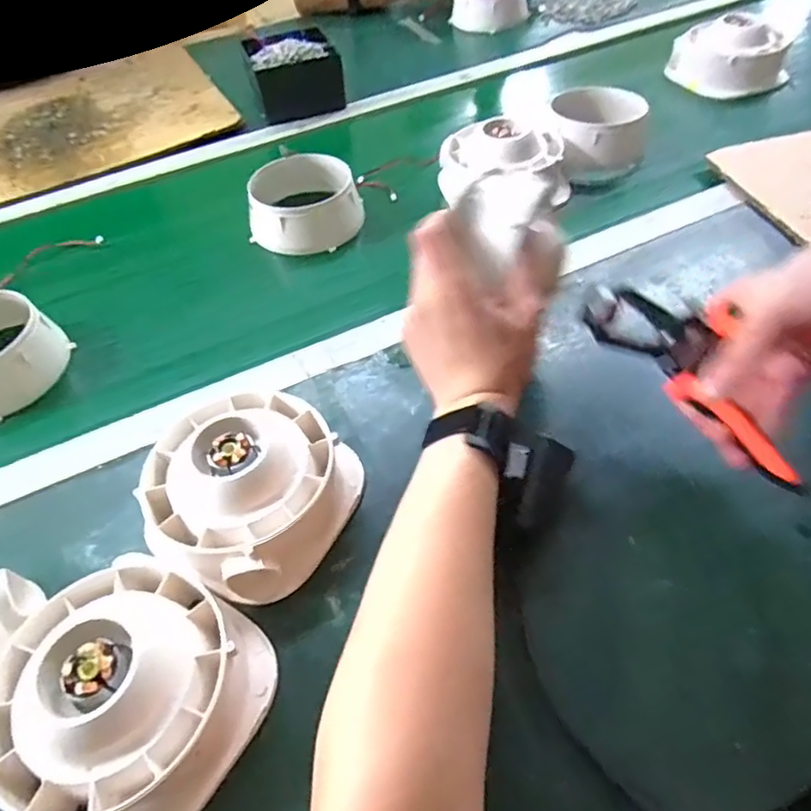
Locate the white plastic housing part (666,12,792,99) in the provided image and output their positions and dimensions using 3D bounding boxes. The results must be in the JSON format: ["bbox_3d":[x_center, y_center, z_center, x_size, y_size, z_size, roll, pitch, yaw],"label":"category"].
[{"bbox_3d":[0.438,-0.478,0.795,0.086,0.067,0.134,-35,57,-22],"label":"white plastic housing part"}]

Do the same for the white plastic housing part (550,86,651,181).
[{"bbox_3d":[0.232,-0.327,0.702,0.111,0.054,0.111,9,52,12],"label":"white plastic housing part"}]

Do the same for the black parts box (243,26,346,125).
[{"bbox_3d":[-0.158,-0.467,0.828,0.118,0.069,0.109,-18,52,-10],"label":"black parts box"}]

